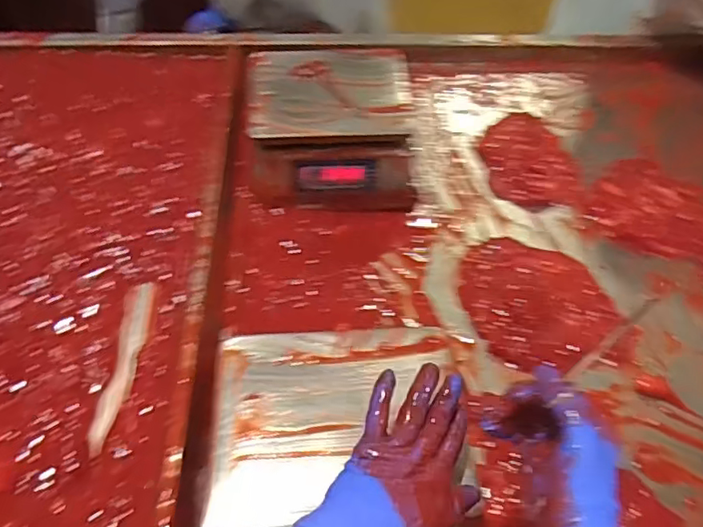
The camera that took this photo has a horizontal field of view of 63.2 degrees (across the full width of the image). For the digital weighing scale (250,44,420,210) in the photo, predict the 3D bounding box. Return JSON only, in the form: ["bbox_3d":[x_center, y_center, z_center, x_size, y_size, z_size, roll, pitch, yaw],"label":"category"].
[{"bbox_3d":[-0.031,-0.204,0.853,0.236,0.128,0.222,0,52,-4],"label":"digital weighing scale"}]

